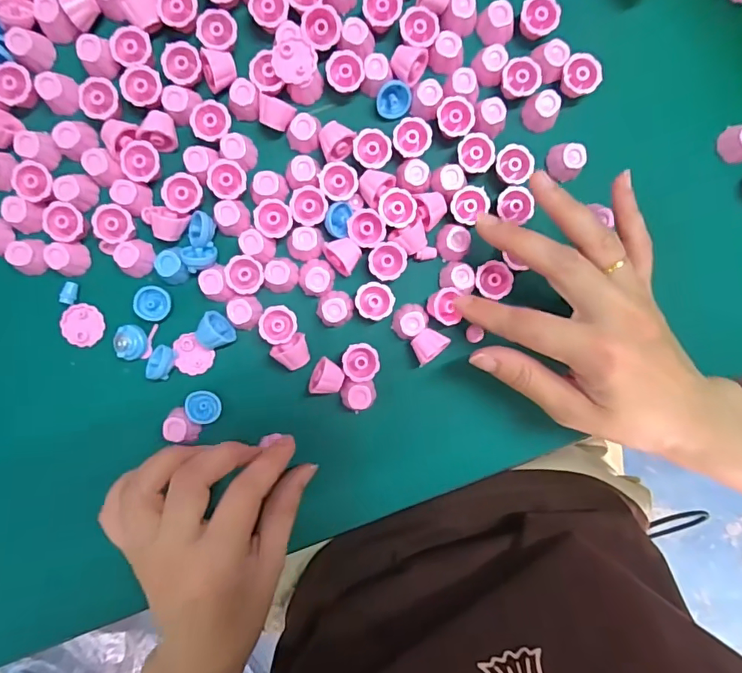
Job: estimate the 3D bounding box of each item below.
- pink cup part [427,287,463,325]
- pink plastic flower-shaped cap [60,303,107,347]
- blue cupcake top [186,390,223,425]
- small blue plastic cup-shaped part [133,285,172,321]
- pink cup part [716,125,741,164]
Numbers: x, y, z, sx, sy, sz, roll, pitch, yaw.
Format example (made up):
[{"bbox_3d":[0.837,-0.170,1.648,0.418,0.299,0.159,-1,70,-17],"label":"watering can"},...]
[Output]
[{"bbox_3d":[0.040,-0.017,0.267,0.019,0.017,0.020,4,94,-1],"label":"pink cup part"},{"bbox_3d":[-0.161,-0.006,0.268,0.022,0.004,0.023,0,94,-2],"label":"pink plastic flower-shaped cap"},{"bbox_3d":[-0.095,0.040,0.270,0.018,0.004,0.020,-31,89,-23],"label":"blue cupcake top"},{"bbox_3d":[-0.121,-0.018,0.266,0.016,0.007,0.019,24,93,-3],"label":"small blue plastic cup-shaped part"},{"bbox_3d":[0.207,-0.109,0.269,0.016,0.014,0.020,-20,94,-1],"label":"pink cup part"}]

